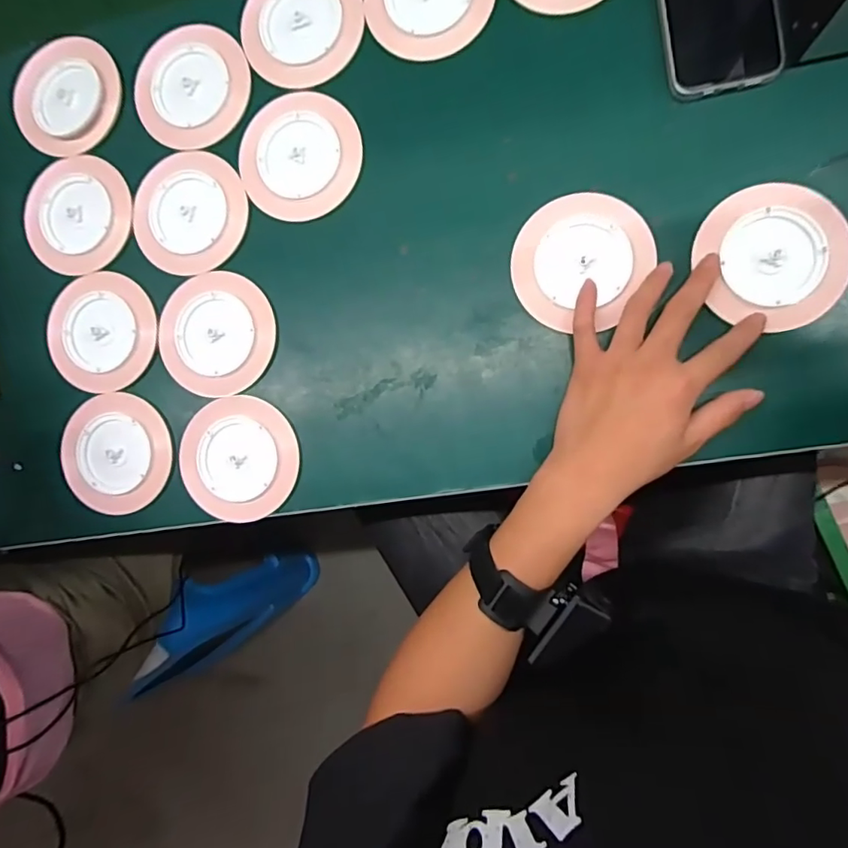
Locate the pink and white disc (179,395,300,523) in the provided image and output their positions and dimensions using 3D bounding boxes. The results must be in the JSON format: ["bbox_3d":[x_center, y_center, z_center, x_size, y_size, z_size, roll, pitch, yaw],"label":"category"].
[{"bbox_3d":[-0.152,0.029,0.440,0.098,0.005,0.097,0,88,9],"label":"pink and white disc"}]

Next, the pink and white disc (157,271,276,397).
[{"bbox_3d":[-0.174,-0.076,0.444,0.101,0.004,0.097,0,88,9],"label":"pink and white disc"}]

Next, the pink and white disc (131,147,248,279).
[{"bbox_3d":[-0.196,-0.175,0.448,0.096,0.005,0.097,0,88,9],"label":"pink and white disc"}]

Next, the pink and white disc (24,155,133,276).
[{"bbox_3d":[-0.298,-0.180,0.462,0.095,0.008,0.098,0,88,9],"label":"pink and white disc"}]

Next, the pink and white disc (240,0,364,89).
[{"bbox_3d":[-0.099,-0.322,0.434,0.096,0.005,0.098,0,88,9],"label":"pink and white disc"}]

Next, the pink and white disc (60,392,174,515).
[{"bbox_3d":[-0.262,0.023,0.457,0.100,0.010,0.095,0,88,9],"label":"pink and white disc"}]

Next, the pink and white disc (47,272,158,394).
[{"bbox_3d":[-0.277,-0.079,0.462,0.096,0.011,0.099,0,88,9],"label":"pink and white disc"}]

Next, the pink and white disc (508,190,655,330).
[{"bbox_3d":[0.114,-0.121,0.397,0.092,0.008,0.099,33,94,9],"label":"pink and white disc"}]

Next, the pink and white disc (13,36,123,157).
[{"bbox_3d":[-0.310,-0.283,0.464,0.092,0.010,0.097,0,88,9],"label":"pink and white disc"}]

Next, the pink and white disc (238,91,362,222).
[{"bbox_3d":[-0.101,-0.216,0.434,0.098,0.005,0.097,0,88,9],"label":"pink and white disc"}]

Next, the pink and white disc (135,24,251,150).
[{"bbox_3d":[-0.194,-0.280,0.447,0.094,0.007,0.097,0,88,9],"label":"pink and white disc"}]

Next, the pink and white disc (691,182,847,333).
[{"bbox_3d":[0.243,-0.116,0.375,0.093,0.008,0.098,0,88,9],"label":"pink and white disc"}]

